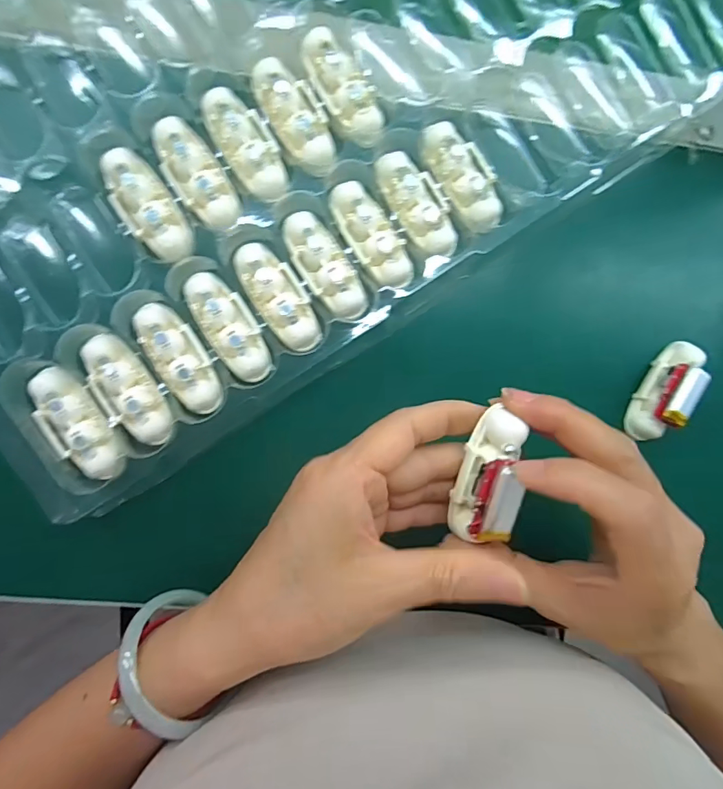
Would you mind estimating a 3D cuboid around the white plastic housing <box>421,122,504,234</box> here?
[{"bbox_3d":[0.059,-0.123,0.261,0.026,0.019,0.063,-37,95,-3],"label":"white plastic housing"}]

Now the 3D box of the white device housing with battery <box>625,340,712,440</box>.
[{"bbox_3d":[0.180,-0.002,0.270,0.019,0.026,0.063,34,89,-6],"label":"white device housing with battery"}]

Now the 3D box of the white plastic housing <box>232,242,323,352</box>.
[{"bbox_3d":[-0.044,-0.053,0.247,0.025,0.010,0.065,-33,95,-4],"label":"white plastic housing"}]

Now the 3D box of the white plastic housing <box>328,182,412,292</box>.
[{"bbox_3d":[0.006,-0.087,0.252,0.025,0.013,0.064,-34,95,-3],"label":"white plastic housing"}]

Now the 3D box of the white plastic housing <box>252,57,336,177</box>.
[{"bbox_3d":[-0.034,-0.149,0.249,0.028,0.012,0.060,-31,95,-4],"label":"white plastic housing"}]

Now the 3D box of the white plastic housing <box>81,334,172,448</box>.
[{"bbox_3d":[-0.124,-0.001,0.241,0.029,0.016,0.063,-32,95,-4],"label":"white plastic housing"}]

